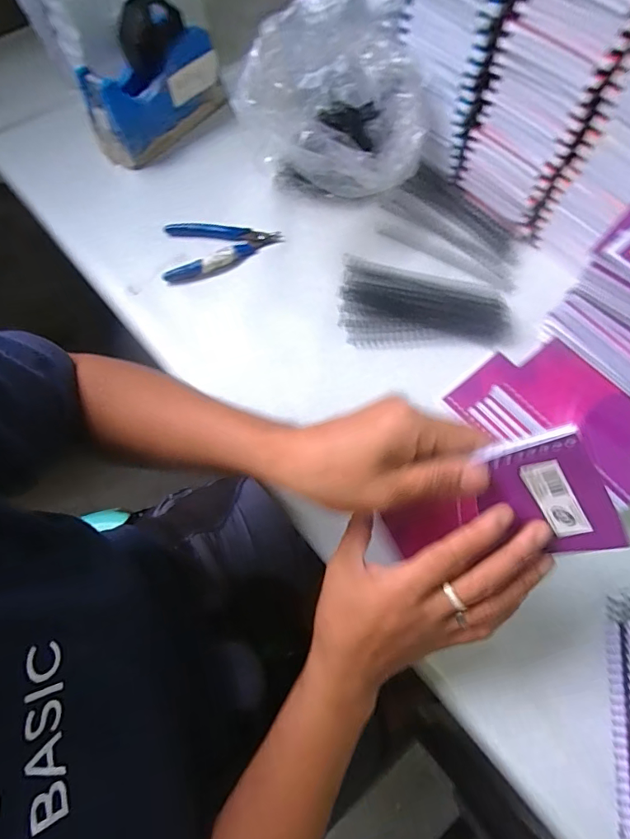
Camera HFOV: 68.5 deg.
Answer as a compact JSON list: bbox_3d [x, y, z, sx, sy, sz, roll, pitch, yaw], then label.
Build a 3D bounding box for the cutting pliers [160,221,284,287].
[{"bbox_3d":[-0.095,-0.176,0.478,0.117,0.013,0.073,-3,68,0],"label":"cutting pliers"}]

